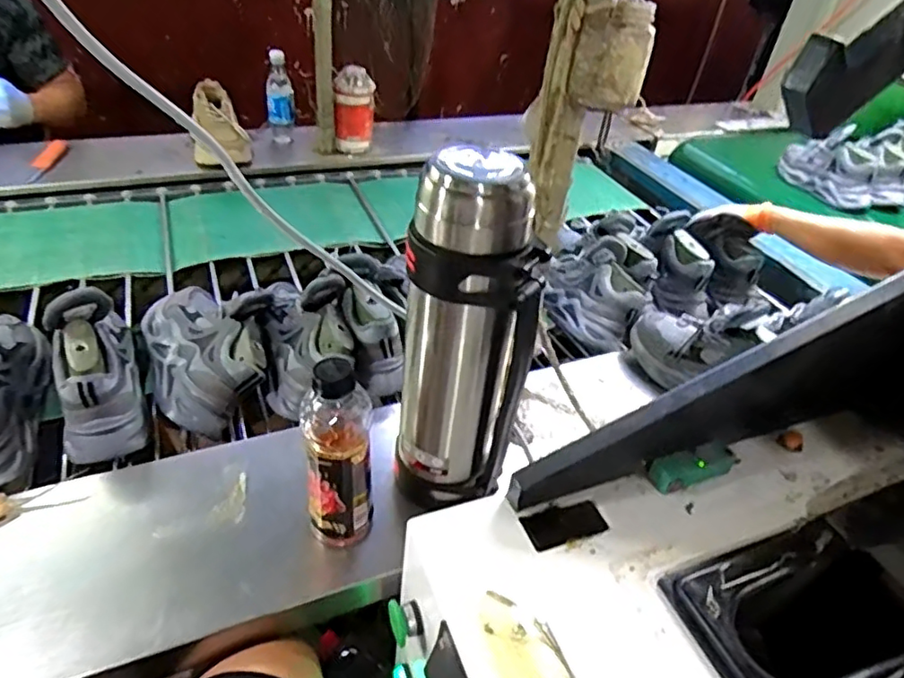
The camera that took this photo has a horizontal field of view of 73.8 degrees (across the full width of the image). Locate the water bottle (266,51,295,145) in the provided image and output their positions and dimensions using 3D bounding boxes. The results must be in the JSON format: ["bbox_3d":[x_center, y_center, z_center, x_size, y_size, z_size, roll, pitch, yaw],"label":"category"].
[{"bbox_3d":[-0.404,-0.548,1.414,0.064,0.222,0.077,-4,42,-13],"label":"water bottle"}]

